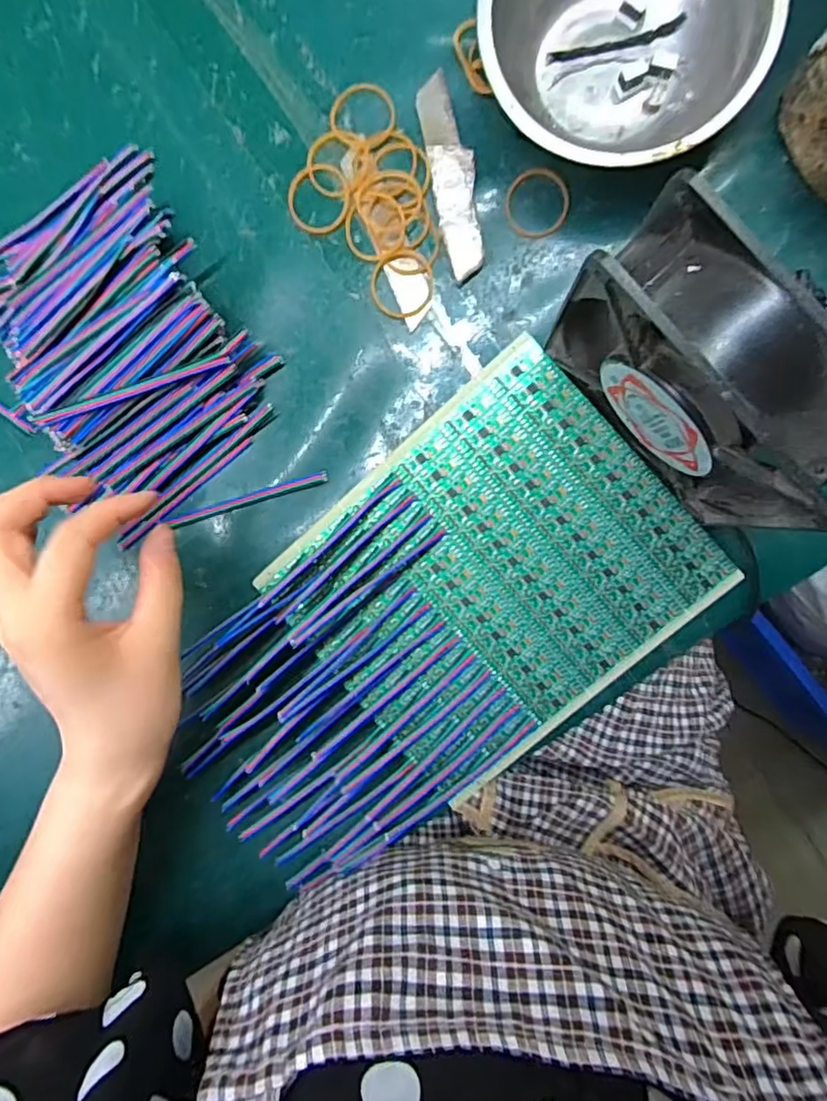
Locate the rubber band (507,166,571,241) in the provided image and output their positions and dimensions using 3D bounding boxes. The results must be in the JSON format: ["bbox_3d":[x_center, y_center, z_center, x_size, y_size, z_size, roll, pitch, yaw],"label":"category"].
[{"bbox_3d":[0.063,-0.178,0.294,0.032,0.004,0.034,0,94,3],"label":"rubber band"}]

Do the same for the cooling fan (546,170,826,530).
[{"bbox_3d":[0.113,-0.064,0.235,0.043,0.118,0.119,-43,91,5],"label":"cooling fan"}]

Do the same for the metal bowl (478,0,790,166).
[{"bbox_3d":[0.094,-0.235,0.267,0.123,0.043,0.114,0,94,3],"label":"metal bowl"}]

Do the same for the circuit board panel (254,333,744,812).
[{"bbox_3d":[0.039,0.015,0.305,0.193,0.010,0.165,-41,91,5],"label":"circuit board panel"}]

